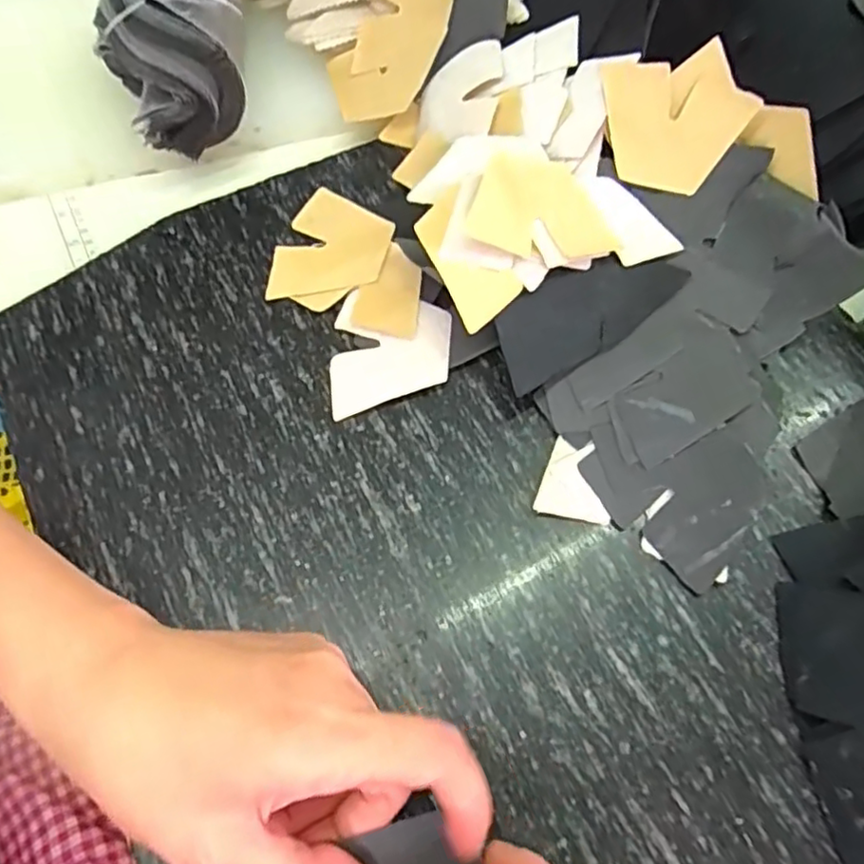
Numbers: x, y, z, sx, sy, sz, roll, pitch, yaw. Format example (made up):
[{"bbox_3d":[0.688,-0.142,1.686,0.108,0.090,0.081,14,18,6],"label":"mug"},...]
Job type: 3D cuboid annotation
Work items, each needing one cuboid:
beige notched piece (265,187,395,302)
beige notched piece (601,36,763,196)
[{"bbox_3d":[-0.054,-0.100,0.345,0.058,0.004,0.077,14,64,11],"label":"beige notched piece"},{"bbox_3d":[0.132,-0.164,0.335,0.073,0.008,0.069,-9,100,3],"label":"beige notched piece"}]

